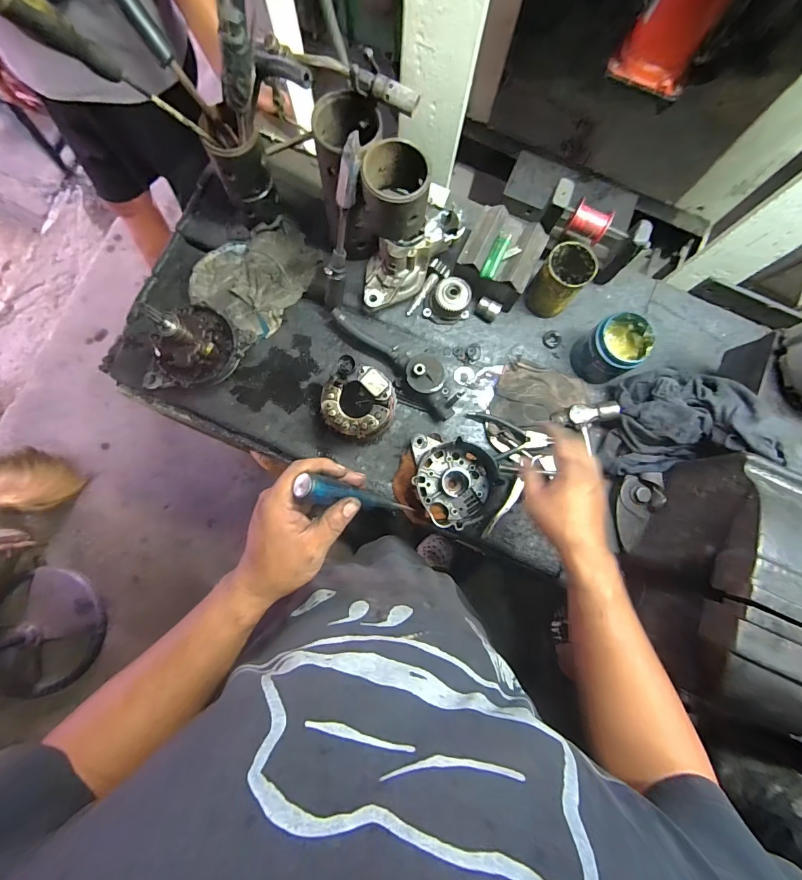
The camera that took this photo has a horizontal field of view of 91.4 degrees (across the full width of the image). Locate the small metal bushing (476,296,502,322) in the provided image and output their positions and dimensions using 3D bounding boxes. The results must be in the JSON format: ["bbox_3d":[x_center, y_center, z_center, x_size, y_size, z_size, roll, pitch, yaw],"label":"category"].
[{"bbox_3d":[0.155,-0.231,0.699,0.040,0.034,0.032,24,82,1],"label":"small metal bushing"}]

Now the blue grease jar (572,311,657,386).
[{"bbox_3d":[0.353,-0.152,0.659,0.088,0.096,0.085,0,82,-2],"label":"blue grease jar"}]

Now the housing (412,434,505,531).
[{"bbox_3d":[0.087,0.066,0.629,0.133,0.061,0.142,4,82,-2],"label":"housing"}]

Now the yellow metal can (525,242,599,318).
[{"bbox_3d":[0.262,-0.262,0.659,0.072,0.117,0.079,0,82,-2],"label":"yellow metal can"}]

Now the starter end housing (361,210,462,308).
[{"bbox_3d":[0.012,-0.307,0.652,0.202,0.075,0.097,-37,85,13],"label":"starter end housing"}]

